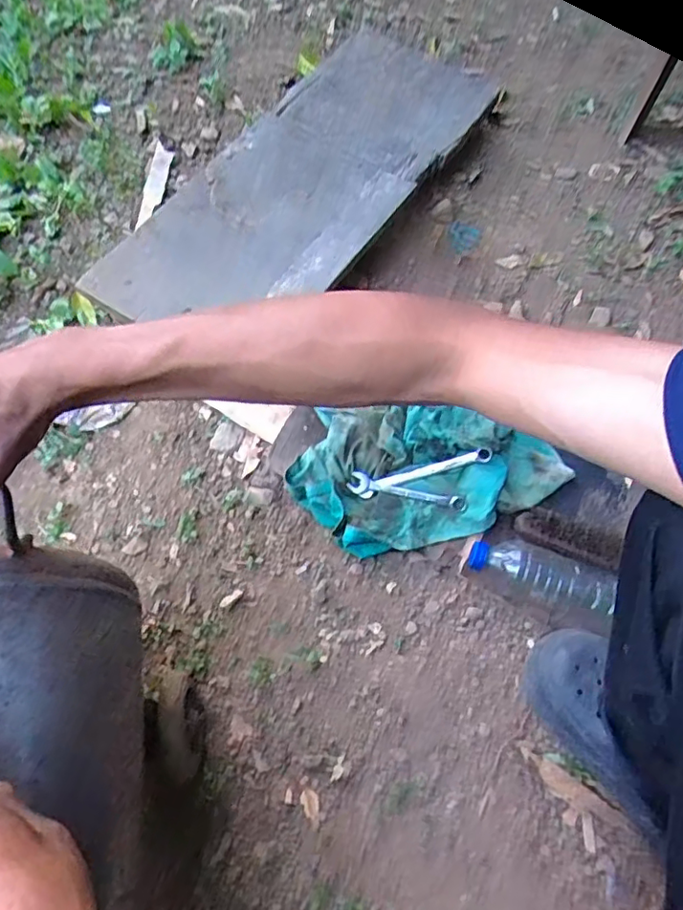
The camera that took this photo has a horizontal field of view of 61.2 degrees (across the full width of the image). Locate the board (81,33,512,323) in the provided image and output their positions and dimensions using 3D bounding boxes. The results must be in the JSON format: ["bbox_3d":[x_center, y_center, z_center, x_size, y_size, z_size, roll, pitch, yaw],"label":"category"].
[{"bbox_3d":[-0.041,-0.428,0.887,0.280,0.042,0.701,32,71,6],"label":"board"}]

